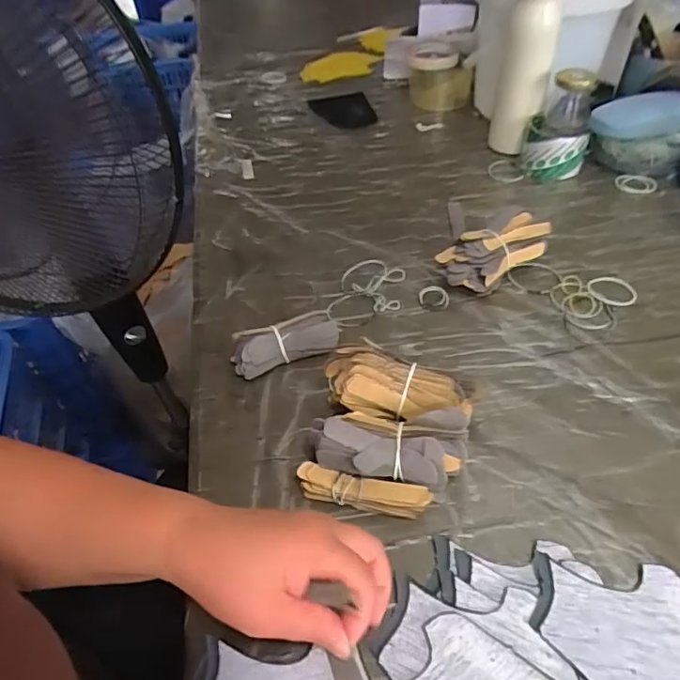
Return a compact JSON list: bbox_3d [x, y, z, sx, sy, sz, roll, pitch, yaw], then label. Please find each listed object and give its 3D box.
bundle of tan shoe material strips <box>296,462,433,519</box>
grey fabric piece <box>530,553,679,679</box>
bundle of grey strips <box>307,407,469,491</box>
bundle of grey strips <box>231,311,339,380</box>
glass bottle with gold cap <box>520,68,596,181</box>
[{"bbox_3d":[0.017,0.115,0.401,0.098,0.024,0.022,8,46,12],"label":"bundle of tan shoe material strips"},{"bbox_3d":[0.185,0.188,0.325,0.122,0.014,0.101,1,45,5],"label":"grey fabric piece"},{"bbox_3d":[0.037,0.087,0.409,0.115,0.047,0.048,0,45,4],"label":"bundle of grey strips"},{"bbox_3d":[-0.051,0.004,0.502,0.100,0.036,0.033,-15,46,-11],"label":"bundle of grey strips"},{"bbox_3d":[0.295,-0.289,0.718,0.080,0.125,0.078,13,47,17],"label":"glass bottle with gold cap"}]

